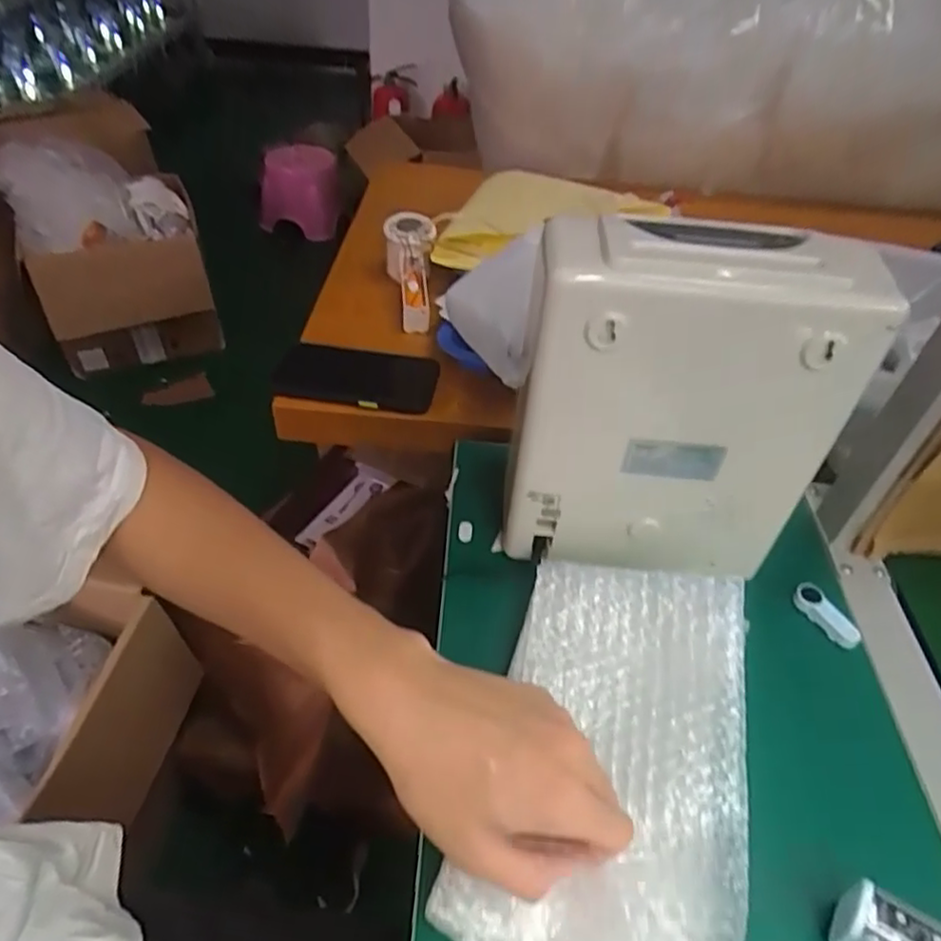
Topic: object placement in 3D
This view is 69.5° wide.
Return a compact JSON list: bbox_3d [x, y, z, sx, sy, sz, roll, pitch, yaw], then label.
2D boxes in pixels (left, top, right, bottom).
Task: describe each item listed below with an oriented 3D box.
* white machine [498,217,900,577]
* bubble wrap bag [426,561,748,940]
[{"bbox_3d":[0.123,-0.037,0.439,0.184,0.233,0.081,4,45,-1],"label":"white machine"},{"bbox_3d":[0.076,0.150,0.361,0.134,0.031,0.211,8,54,19],"label":"bubble wrap bag"}]

